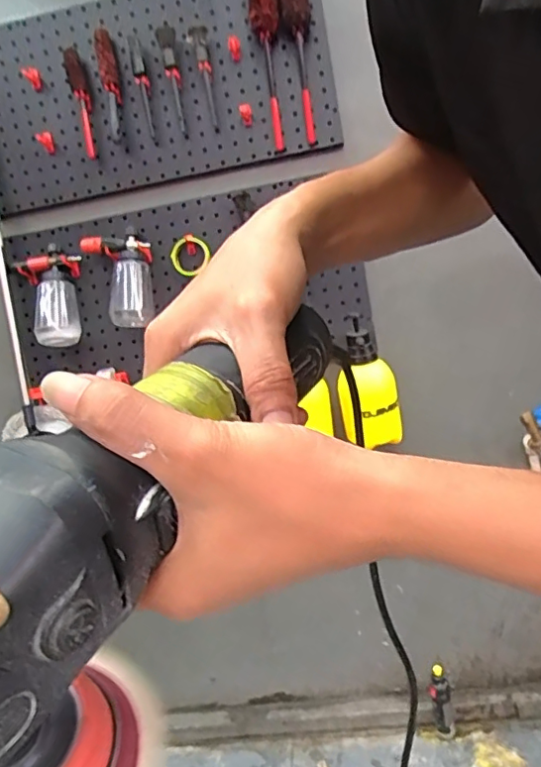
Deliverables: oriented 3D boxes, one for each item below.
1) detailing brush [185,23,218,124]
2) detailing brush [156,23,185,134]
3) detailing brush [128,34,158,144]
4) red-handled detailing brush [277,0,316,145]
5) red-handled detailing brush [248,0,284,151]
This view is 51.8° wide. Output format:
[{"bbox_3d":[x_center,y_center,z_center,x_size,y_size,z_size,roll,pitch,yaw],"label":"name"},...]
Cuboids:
[{"bbox_3d":[-0.158,-0.709,1.279,0.044,0.211,0.020,-11,4,-10],"label":"detailing brush"},{"bbox_3d":[-0.228,-0.708,1.287,0.038,0.227,0.021,-10,4,-2],"label":"detailing brush"},{"bbox_3d":[-0.300,-0.689,1.299,0.032,0.230,0.017,-10,4,3],"label":"detailing brush"},{"bbox_3d":[0.058,-0.769,1.239,0.063,0.407,0.071,-9,4,13],"label":"red-handled detailing brush"},{"bbox_3d":[-0.008,-0.757,1.241,0.064,0.403,0.085,-10,4,3],"label":"red-handled detailing brush"}]

